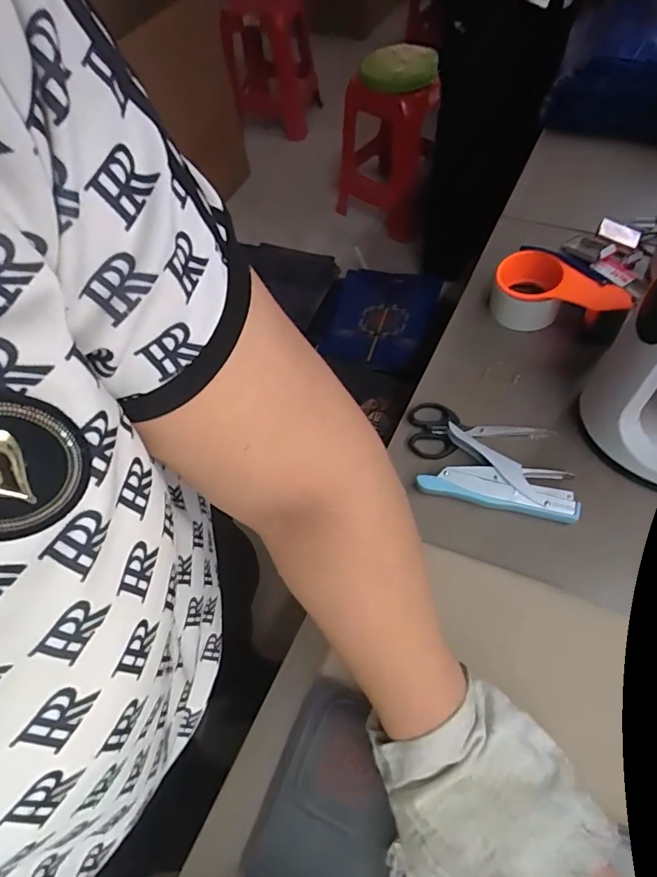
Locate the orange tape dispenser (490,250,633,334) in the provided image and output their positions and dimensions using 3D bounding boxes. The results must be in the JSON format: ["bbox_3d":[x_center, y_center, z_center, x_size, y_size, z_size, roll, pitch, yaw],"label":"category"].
[{"bbox_3d":[0.268,-0.169,0.586,0.147,0.059,0.071,21,62,16],"label":"orange tape dispenser"}]

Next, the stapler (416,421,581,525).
[{"bbox_3d":[0.169,0.034,0.490,0.144,0.025,0.070,12,60,11],"label":"stapler"}]

